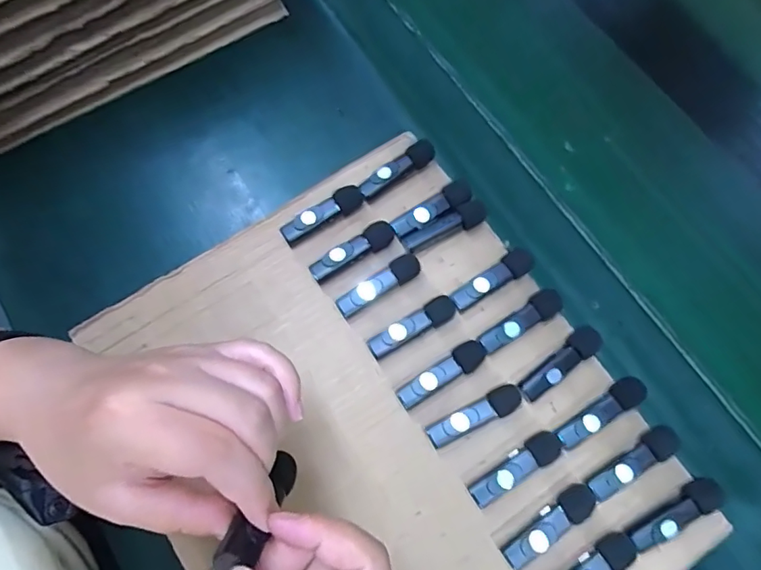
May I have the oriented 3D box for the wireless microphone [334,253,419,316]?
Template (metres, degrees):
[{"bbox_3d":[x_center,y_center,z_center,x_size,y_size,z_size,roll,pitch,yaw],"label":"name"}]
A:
[{"bbox_3d":[-0.001,0.001,0.351,0.064,0.015,0.016,-30,76,-8],"label":"wireless microphone"}]

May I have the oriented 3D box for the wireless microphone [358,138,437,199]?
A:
[{"bbox_3d":[0.013,-0.086,0.375,0.064,0.016,0.014,-34,76,-9],"label":"wireless microphone"}]

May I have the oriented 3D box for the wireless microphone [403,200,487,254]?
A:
[{"bbox_3d":[0.046,-0.042,0.359,0.063,0.011,0.016,-24,75,-6],"label":"wireless microphone"}]

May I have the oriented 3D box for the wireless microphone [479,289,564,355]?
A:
[{"bbox_3d":[0.095,0.025,0.343,0.062,0.017,0.018,-28,75,-7],"label":"wireless microphone"}]

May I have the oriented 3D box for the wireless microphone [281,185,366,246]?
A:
[{"bbox_3d":[-0.042,-0.052,0.365,0.064,0.014,0.014,-31,76,-8],"label":"wireless microphone"}]

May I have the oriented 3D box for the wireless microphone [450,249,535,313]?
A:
[{"bbox_3d":[0.079,-0.003,0.350,0.064,0.018,0.017,-33,76,-8],"label":"wireless microphone"}]

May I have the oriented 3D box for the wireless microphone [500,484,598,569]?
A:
[{"bbox_3d":[0.103,0.147,0.305,0.066,0.018,0.017,-34,76,-9],"label":"wireless microphone"}]

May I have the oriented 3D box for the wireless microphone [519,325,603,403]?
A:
[{"bbox_3d":[0.120,0.053,0.333,0.065,0.018,0.018,-38,77,-10],"label":"wireless microphone"}]

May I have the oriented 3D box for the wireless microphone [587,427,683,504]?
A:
[{"bbox_3d":[0.159,0.113,0.315,0.064,0.016,0.017,-33,76,-8],"label":"wireless microphone"}]

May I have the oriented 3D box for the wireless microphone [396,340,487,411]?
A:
[{"bbox_3d":[0.041,0.060,0.333,0.065,0.018,0.017,-33,76,-8],"label":"wireless microphone"}]

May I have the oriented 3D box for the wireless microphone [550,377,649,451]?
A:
[{"bbox_3d":[0.142,0.083,0.324,0.063,0.019,0.017,-33,76,-8],"label":"wireless microphone"}]

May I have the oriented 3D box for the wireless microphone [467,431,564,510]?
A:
[{"bbox_3d":[0.085,0.115,0.315,0.065,0.018,0.018,-29,76,-8],"label":"wireless microphone"}]

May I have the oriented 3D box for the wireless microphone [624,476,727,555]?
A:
[{"bbox_3d":[0.181,0.143,0.305,0.064,0.017,0.019,-32,76,-8],"label":"wireless microphone"}]

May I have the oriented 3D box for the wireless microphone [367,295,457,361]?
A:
[{"bbox_3d":[0.022,0.029,0.341,0.064,0.020,0.016,-29,75,-7],"label":"wireless microphone"}]

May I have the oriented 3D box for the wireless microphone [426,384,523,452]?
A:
[{"bbox_3d":[0.061,0.086,0.325,0.064,0.018,0.017,-25,75,-6],"label":"wireless microphone"}]

